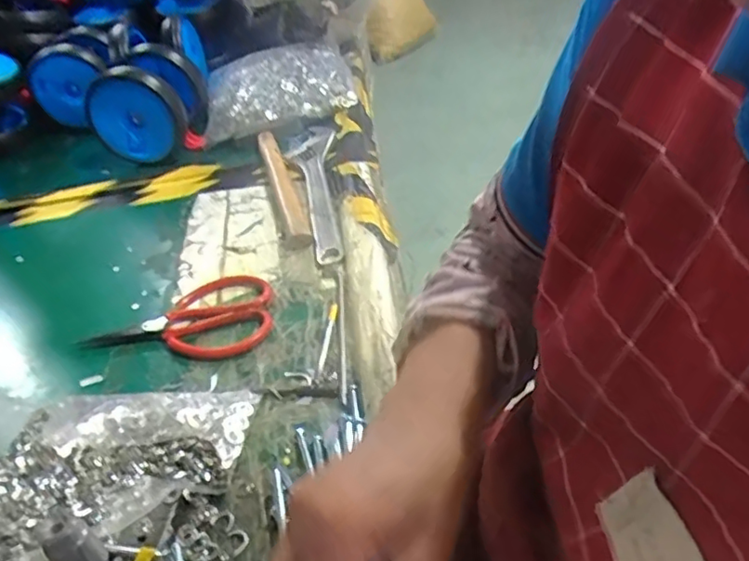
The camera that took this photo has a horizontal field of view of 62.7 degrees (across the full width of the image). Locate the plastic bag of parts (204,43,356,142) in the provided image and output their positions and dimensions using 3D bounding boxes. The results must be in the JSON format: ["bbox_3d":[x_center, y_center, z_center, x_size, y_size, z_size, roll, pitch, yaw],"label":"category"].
[{"bbox_3d":[-0.151,-0.293,0.931,0.235,0.055,0.194,-17,39,-6],"label":"plastic bag of parts"}]

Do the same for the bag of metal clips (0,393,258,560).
[{"bbox_3d":[-0.217,0.135,0.453,0.234,0.040,0.172,-13,39,-2],"label":"bag of metal clips"}]

